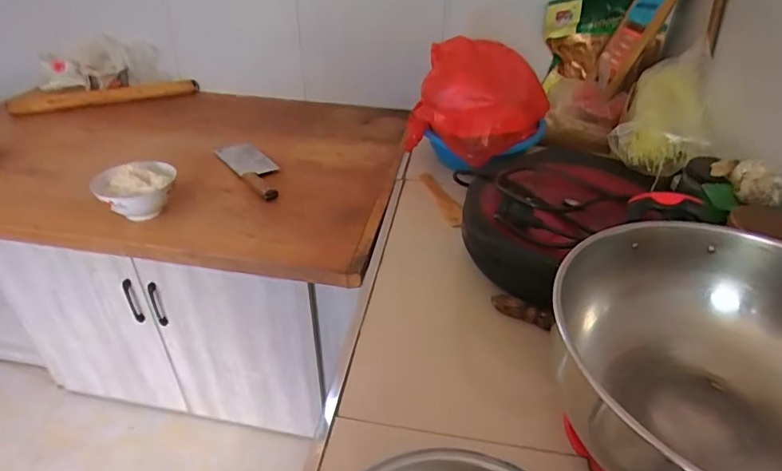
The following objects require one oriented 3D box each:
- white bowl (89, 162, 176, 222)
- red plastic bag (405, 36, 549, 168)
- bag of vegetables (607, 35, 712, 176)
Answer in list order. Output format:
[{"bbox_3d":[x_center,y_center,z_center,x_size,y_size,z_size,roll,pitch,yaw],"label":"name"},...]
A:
[{"bbox_3d":[-0.503,-0.079,0.986,0.144,0.091,0.144,1,35,0],"label":"white bowl"},{"bbox_3d":[0.166,-0.266,0.971,0.194,0.182,0.198,30,44,35],"label":"red plastic bag"},{"bbox_3d":[0.480,-0.223,0.845,0.124,0.080,0.263,22,67,27],"label":"bag of vegetables"}]

